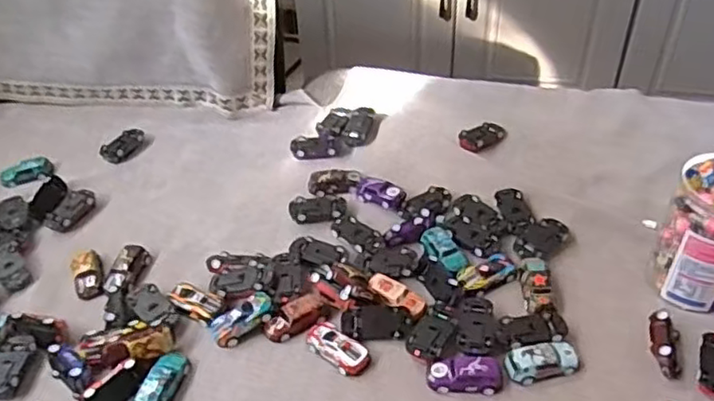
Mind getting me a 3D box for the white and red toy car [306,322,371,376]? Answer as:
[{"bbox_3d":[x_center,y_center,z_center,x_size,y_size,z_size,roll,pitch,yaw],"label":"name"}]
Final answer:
[{"bbox_3d":[-0.020,0.134,0.590,0.068,0.016,0.030,30,53,33],"label":"white and red toy car"}]

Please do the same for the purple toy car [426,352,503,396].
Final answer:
[{"bbox_3d":[0.094,0.150,0.559,0.062,0.019,0.032,0,42,7],"label":"purple toy car"}]

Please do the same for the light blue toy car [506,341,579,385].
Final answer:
[{"bbox_3d":[0.164,0.142,0.565,0.066,0.018,0.029,-12,42,-7],"label":"light blue toy car"}]

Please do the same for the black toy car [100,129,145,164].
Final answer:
[{"bbox_3d":[-0.311,-0.074,0.858,0.029,0.016,0.062,25,51,30],"label":"black toy car"}]

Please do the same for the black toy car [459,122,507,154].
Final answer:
[{"bbox_3d":[0.161,-0.082,0.818,0.068,0.017,0.035,-27,46,-22],"label":"black toy car"}]

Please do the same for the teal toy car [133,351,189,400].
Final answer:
[{"bbox_3d":[-0.173,0.162,0.567,0.032,0.017,0.063,10,44,17],"label":"teal toy car"}]

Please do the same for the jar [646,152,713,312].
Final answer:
[{"bbox_3d":[0.333,0.032,0.598,0.082,0.121,0.088,-3,42,3],"label":"jar"}]

